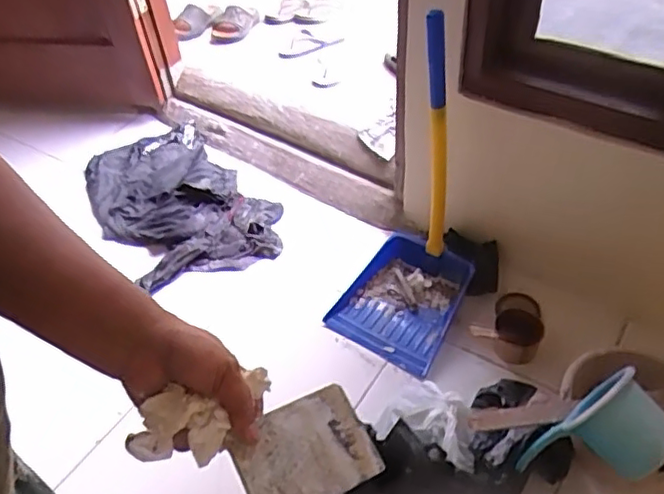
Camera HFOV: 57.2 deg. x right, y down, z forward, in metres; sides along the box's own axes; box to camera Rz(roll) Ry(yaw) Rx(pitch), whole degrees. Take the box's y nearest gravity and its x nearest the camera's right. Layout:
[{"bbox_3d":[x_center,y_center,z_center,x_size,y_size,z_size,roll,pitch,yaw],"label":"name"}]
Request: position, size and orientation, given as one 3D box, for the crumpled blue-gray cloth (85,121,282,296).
[{"bbox_3d":[-0.398,-0.119,1.622,0.398,0.060,0.574,-26,50,-18],"label":"crumpled blue-gray cloth"}]

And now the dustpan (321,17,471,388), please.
[{"bbox_3d":[0.156,-0.074,1.213,0.258,0.622,0.330,26,54,26],"label":"dustpan"}]

